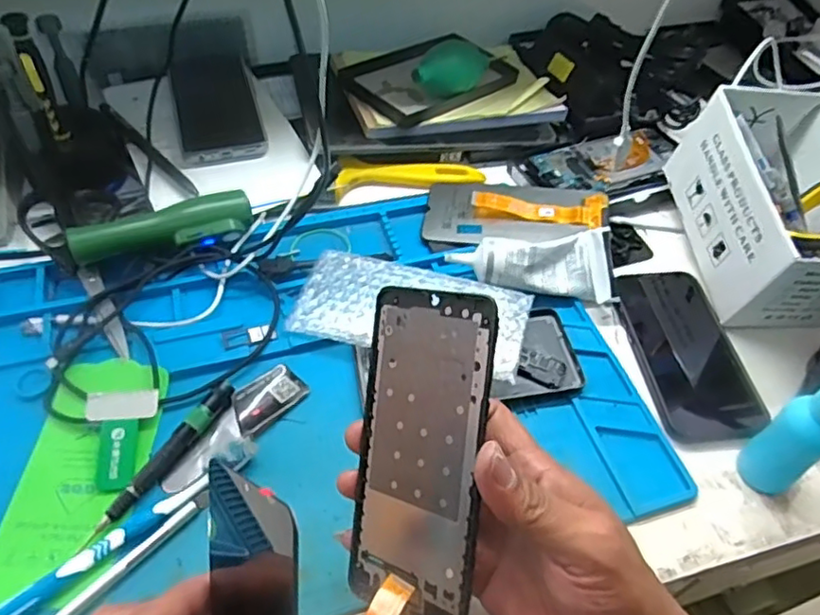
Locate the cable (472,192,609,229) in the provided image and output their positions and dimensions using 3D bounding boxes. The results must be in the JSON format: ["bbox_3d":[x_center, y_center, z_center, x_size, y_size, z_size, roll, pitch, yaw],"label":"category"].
[{"bbox_3d":[0.115,-0.093,0.542,0.114,0.010,0.043,11,51,5],"label":"cable"}]

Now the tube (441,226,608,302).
[{"bbox_3d":[0.096,-0.040,0.496,0.128,0.039,0.054,7,51,2],"label":"tube"}]

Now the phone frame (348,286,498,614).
[{"bbox_3d":[0.004,0.071,0.299,0.073,0.159,0.004,6,1,40],"label":"phone frame"}]

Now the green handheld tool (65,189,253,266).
[{"bbox_3d":[-0.196,-0.062,0.495,0.134,0.040,0.031,-17,54,-17],"label":"green handheld tool"}]

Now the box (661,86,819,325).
[{"bbox_3d":[0.298,-0.083,0.499,0.101,0.096,0.184,-1,51,-4],"label":"box"}]

